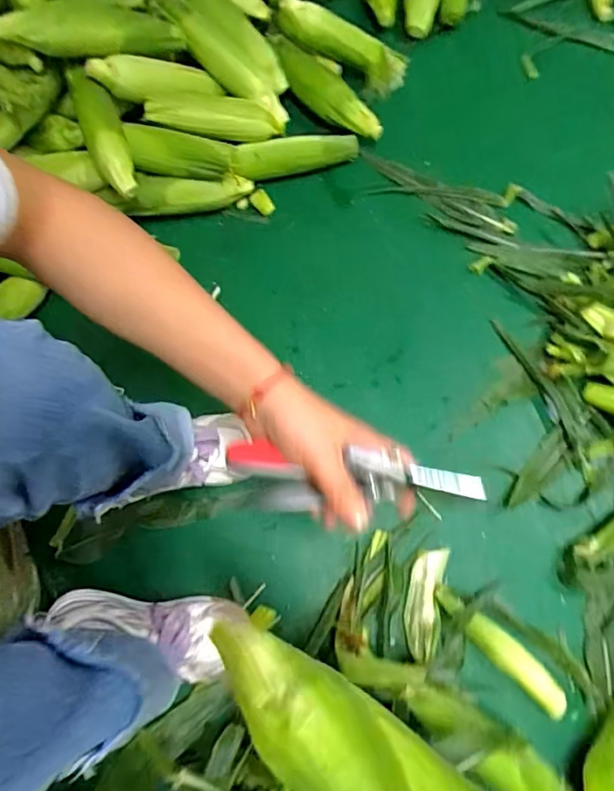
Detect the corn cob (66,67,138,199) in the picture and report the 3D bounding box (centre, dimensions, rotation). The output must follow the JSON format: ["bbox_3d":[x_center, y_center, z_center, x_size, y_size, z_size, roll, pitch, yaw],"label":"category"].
[{"bbox_3d":[-0.281,-0.361,0.728,0.058,0.046,0.182,-22,88,-6],"label":"corn cob"}]

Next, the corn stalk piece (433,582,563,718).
[{"bbox_3d":[0.237,0.311,0.653,0.192,0.032,0.037,43,78,10],"label":"corn stalk piece"}]

